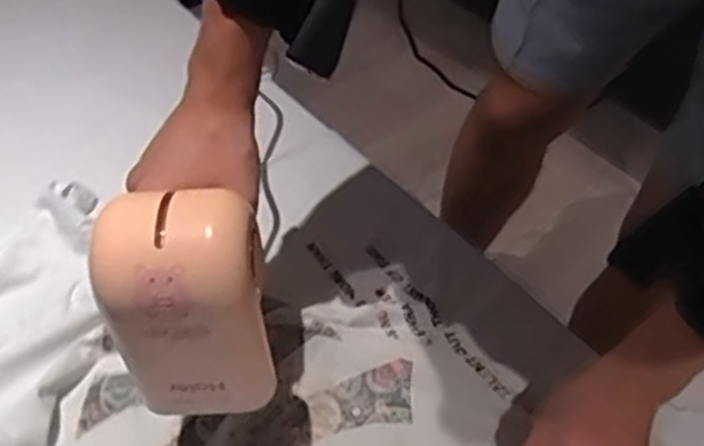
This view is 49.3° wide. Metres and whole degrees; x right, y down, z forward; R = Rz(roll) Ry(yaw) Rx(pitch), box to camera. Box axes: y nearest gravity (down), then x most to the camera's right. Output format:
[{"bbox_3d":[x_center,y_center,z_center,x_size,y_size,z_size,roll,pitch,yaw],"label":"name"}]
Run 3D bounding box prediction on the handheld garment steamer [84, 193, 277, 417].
[{"bbox_3d":[-0.098,0.051,0.461,0.090,0.127,0.079,-5,53,-5],"label":"handheld garment steamer"}]

